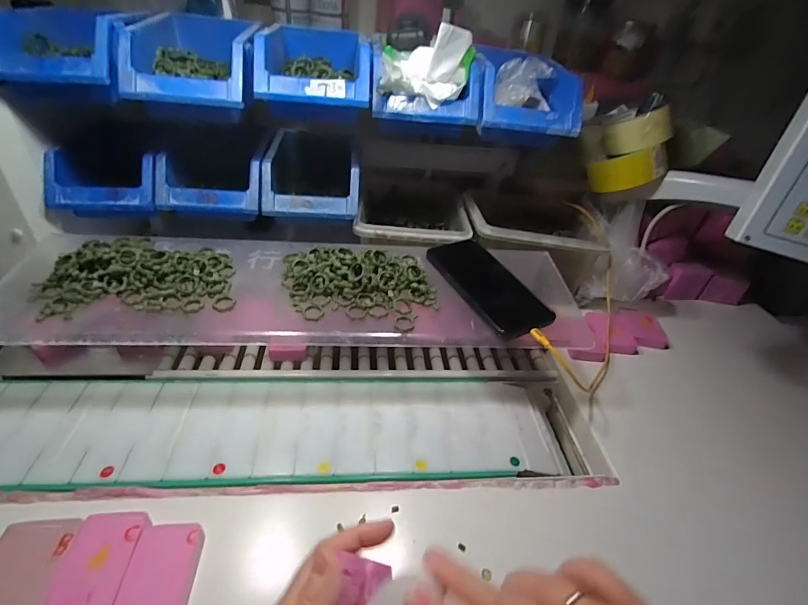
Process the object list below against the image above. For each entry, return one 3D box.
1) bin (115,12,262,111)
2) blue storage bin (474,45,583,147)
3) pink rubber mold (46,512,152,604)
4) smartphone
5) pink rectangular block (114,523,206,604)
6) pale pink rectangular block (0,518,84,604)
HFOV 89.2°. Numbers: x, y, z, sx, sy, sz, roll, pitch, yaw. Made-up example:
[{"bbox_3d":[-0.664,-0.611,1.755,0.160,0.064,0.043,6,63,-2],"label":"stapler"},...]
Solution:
[{"bbox_3d":[-0.246,-0.291,0.491,0.129,0.065,0.191,-2,38,-12],"label":"bin"},{"bbox_3d":[0.150,-0.260,0.515,0.125,0.077,0.146,4,37,-5],"label":"blue storage bin"},{"bbox_3d":[-0.229,0.201,0.309,0.046,0.015,0.077,0,39,-8],"label":"pink rubber mold"},{"bbox_3d":[0.099,-0.022,0.488,0.079,0.016,0.163,-16,43,-28],"label":"smartphone"},{"bbox_3d":[-0.183,0.209,0.307,0.046,0.016,0.075,1,39,-6],"label":"pink rectangular block"},{"bbox_3d":[-0.280,0.200,0.301,0.052,0.018,0.071,-2,40,-10],"label":"pale pink rectangular block"}]

